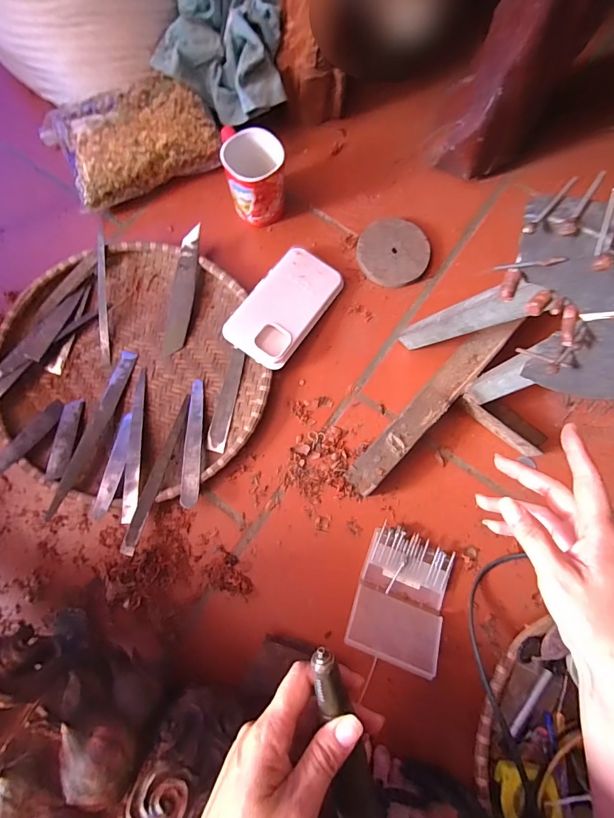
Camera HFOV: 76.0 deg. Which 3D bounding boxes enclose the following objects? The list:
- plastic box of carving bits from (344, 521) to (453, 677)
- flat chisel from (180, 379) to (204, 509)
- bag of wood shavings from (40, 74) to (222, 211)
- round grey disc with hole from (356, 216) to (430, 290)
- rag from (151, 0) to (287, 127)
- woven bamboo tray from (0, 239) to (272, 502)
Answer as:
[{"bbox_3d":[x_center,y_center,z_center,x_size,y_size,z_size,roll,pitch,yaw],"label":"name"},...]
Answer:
[{"bbox_3d":[0.108,0.210,0.445,0.096,0.037,0.131,21,78,5],"label":"plastic box of carving bits"},{"bbox_3d":[-0.141,0.039,0.486,0.022,0.008,0.158,-2,69,-4],"label":"flat chisel"},{"bbox_3d":[-0.239,-0.377,0.553,0.220,0.080,0.126,-24,78,-5],"label":"bag of wood shavings"},{"bbox_3d":[0.122,-0.222,0.555,0.100,0.016,0.101,0,77,0],"label":"round grey disc with hole"},{"bbox_3d":[-0.123,-0.496,0.537,0.175,0.083,0.198,-4,77,-1],"label":"rag"},{"bbox_3d":[-0.225,-0.059,0.510,0.316,0.032,0.334,-15,78,-3],"label":"woven bamboo tray"}]

